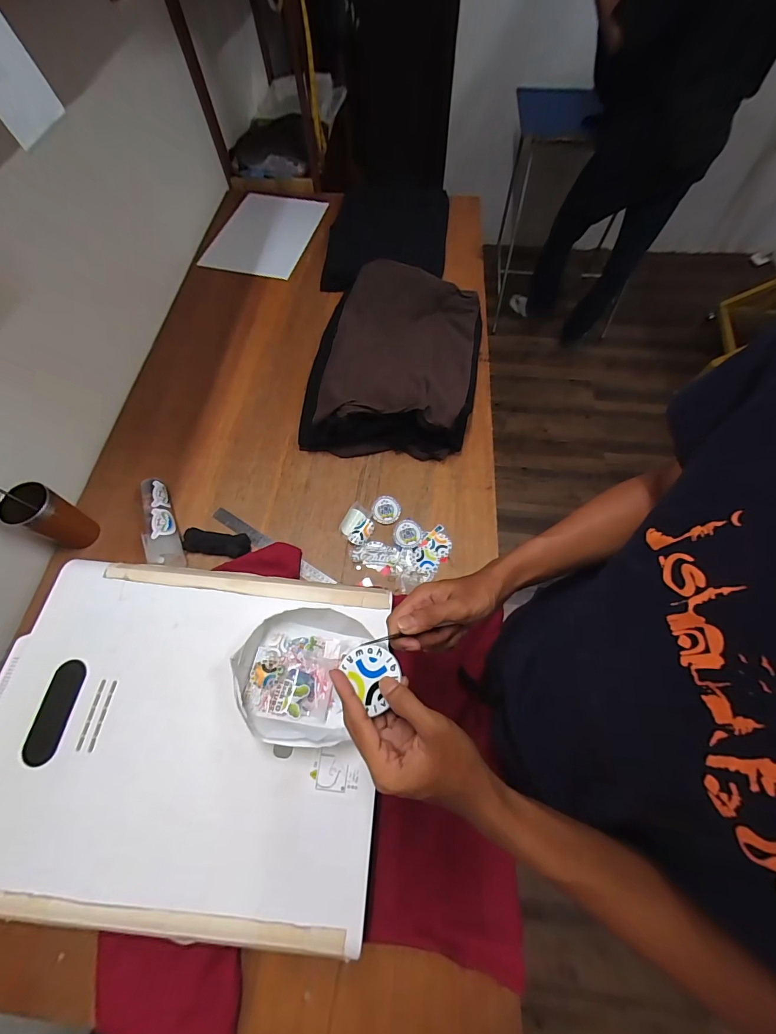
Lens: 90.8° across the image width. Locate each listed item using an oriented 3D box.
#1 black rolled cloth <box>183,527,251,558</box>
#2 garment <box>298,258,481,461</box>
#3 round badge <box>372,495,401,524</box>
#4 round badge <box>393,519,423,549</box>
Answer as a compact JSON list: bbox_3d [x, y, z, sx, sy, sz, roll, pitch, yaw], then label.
[{"bbox_3d":[-0.344,0.051,0.763,0.130,0.027,0.046,9,65,5],"label":"black rolled cloth"},{"bbox_3d":[0.043,-0.369,0.909,0.330,0.144,0.514,12,66,6],"label":"garment"},{"bbox_3d":[-0.003,-0.016,0.804,0.060,0.007,0.063,0,65,1],"label":"round badge"},{"bbox_3d":[0.040,0.034,0.782,0.056,0.006,0.064,6,65,4],"label":"round badge"}]

